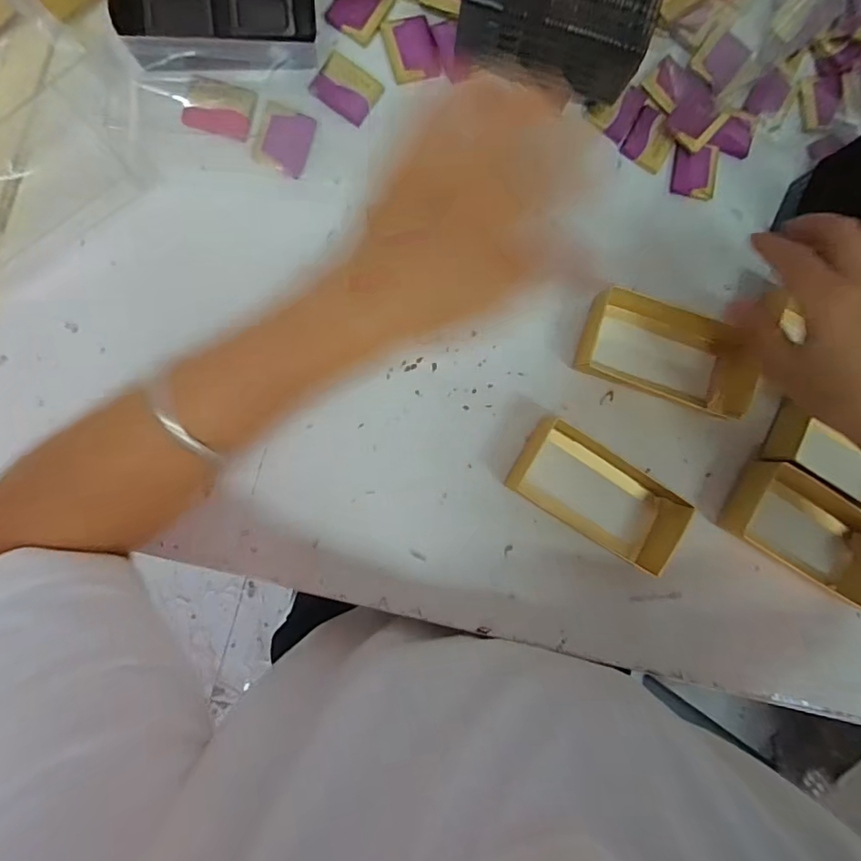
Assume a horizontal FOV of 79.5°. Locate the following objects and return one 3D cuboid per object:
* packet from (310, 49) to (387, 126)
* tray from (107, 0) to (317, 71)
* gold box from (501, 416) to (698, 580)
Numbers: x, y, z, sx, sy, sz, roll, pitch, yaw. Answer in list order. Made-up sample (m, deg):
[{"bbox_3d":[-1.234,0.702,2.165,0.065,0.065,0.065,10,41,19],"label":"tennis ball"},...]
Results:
[{"bbox_3d":[-0.055,-0.225,0.340,0.041,0.004,0.036,33,87,-8],"label":"packet"},{"bbox_3d":[-0.130,-0.258,0.316,0.114,0.027,0.058,-8,93,-8],"label":"tray"},{"bbox_3d":[0.120,0.046,0.356,0.120,0.027,0.057,33,87,-8],"label":"gold box"}]

